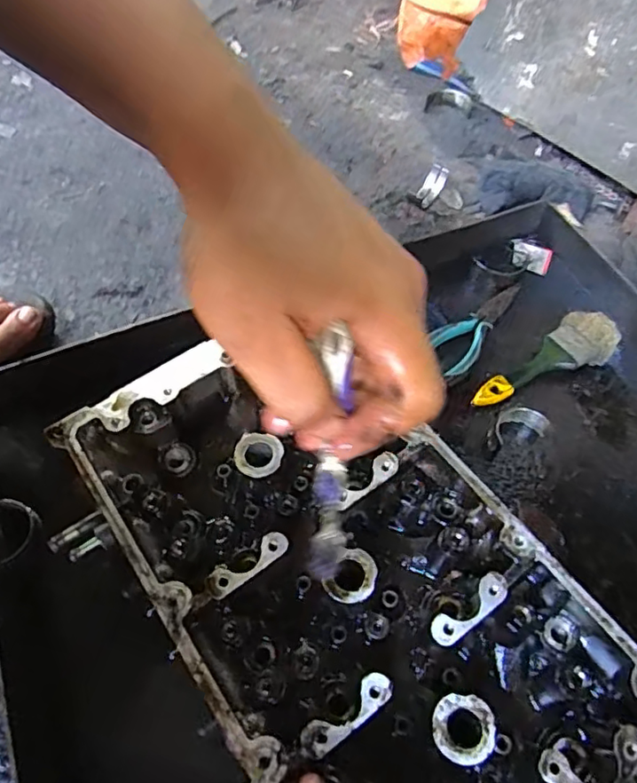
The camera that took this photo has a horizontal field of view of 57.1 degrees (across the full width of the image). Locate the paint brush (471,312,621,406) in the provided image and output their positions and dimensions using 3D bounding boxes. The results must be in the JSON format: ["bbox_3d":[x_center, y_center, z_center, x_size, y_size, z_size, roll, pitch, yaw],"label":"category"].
[{"bbox_3d":[0.242,-0.025,0.618,0.178,0.047,0.064,-33,63,-23],"label":"paint brush"}]

